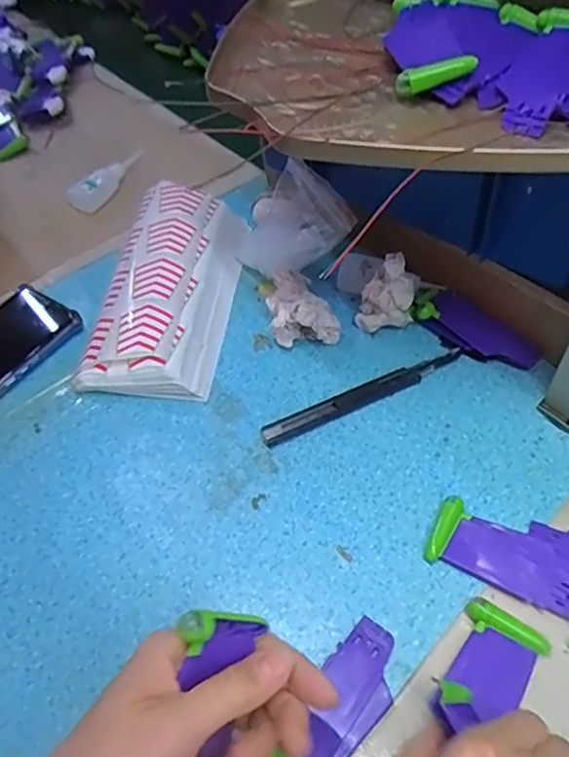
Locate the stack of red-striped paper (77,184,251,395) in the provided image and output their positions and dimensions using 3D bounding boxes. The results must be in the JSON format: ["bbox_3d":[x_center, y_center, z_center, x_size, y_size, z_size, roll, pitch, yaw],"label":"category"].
[{"bbox_3d":[-0.094,-0.081,0.501,0.104,0.048,0.220,5,52,9],"label":"stack of red-striped paper"}]

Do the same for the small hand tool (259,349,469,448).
[{"bbox_3d":[0.059,0.012,0.429,0.160,0.010,0.017,-22,53,-12],"label":"small hand tool"}]

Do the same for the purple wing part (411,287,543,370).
[{"bbox_3d":[0.145,-0.037,0.453,0.100,0.013,0.040,40,67,19],"label":"purple wing part"}]

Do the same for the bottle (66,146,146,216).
[{"bbox_3d":[-0.189,-0.215,0.628,0.031,0.029,0.102,24,58,22],"label":"bottle"}]

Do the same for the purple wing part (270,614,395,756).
[{"bbox_3d":[0.030,0.168,0.301,0.036,0.015,0.092,28,59,25],"label":"purple wing part"}]

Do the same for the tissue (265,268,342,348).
[{"bbox_3d":[0.013,-0.060,0.472,0.053,0.042,0.074,-8,51,-1],"label":"tissue"}]

